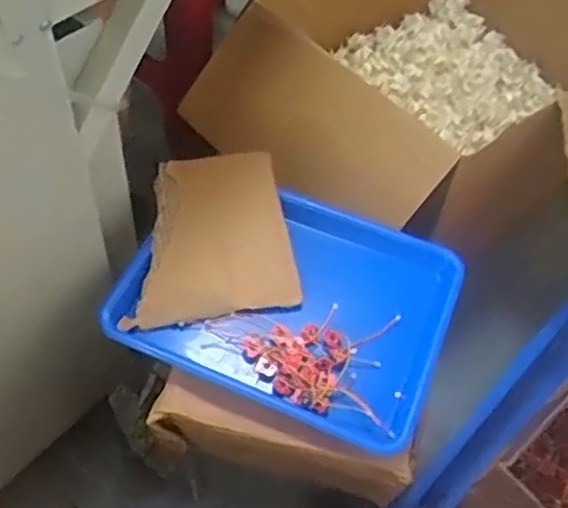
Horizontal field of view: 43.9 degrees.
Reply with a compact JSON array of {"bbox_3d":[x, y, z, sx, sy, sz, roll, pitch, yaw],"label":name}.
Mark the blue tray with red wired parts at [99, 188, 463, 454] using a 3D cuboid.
[{"bbox_3d":[0.009,0.046,0.753,0.325,0.036,0.244,21,55,10],"label":"blue tray with red wired parts"}]

